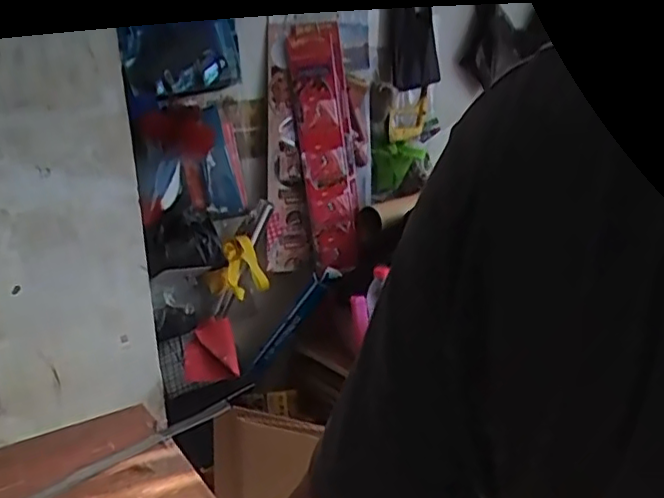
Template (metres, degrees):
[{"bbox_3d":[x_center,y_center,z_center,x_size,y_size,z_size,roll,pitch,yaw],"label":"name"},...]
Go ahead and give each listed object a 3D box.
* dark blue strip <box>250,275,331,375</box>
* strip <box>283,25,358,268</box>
[{"bbox_3d":[-0.097,0.171,1.452,0.038,0.270,0.021,35,7,-21],"label":"dark blue strip"},{"bbox_3d":[-0.010,-0.223,1.420,0.121,0.533,0.029,-11,12,-16],"label":"strip"}]

